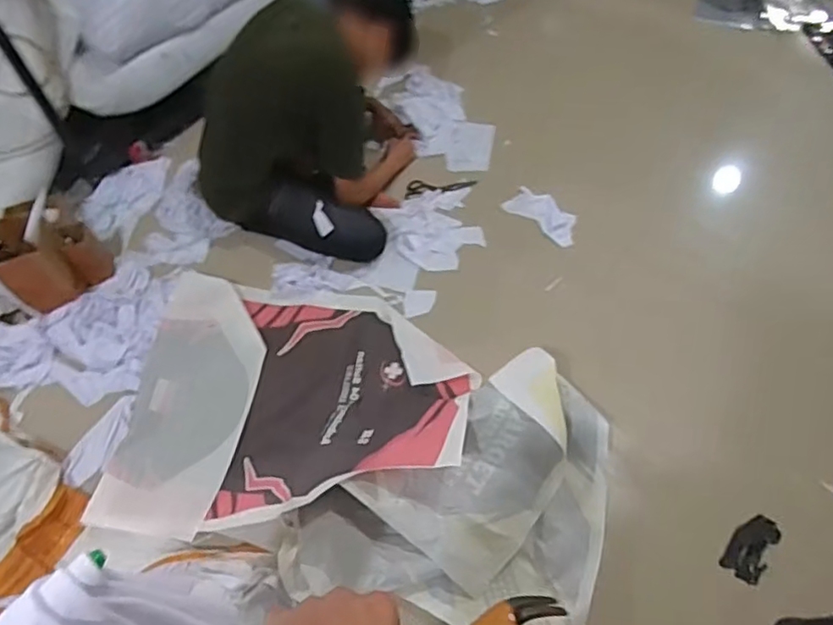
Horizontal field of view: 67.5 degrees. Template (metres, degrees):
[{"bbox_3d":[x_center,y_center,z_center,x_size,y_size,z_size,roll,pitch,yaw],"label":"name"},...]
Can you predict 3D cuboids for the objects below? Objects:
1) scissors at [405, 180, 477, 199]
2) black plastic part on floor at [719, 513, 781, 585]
[{"bbox_3d":[0.067,-0.385,1.885,0.223,0.013,0.067,-13,59,-13],"label":"scissors"},{"bbox_3d":[0.735,0.509,1.359,0.086,0.025,0.151,32,63,21],"label":"black plastic part on floor"}]

